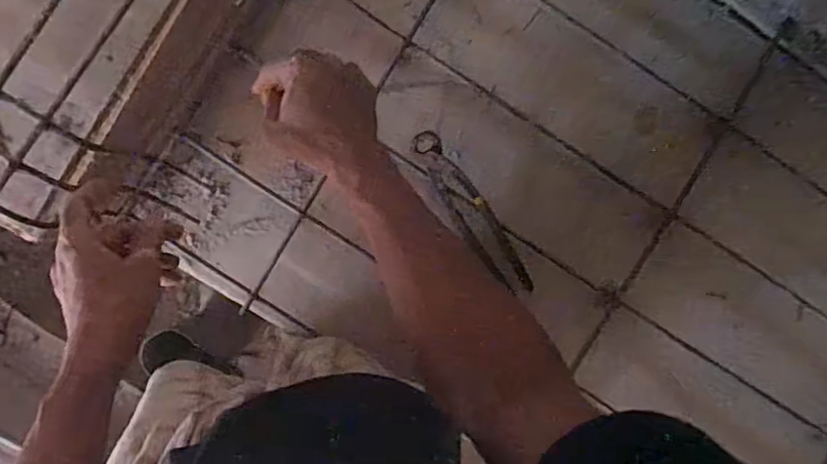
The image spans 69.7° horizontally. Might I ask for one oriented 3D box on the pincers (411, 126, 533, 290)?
[{"bbox_3d":[0.063,-0.018,0.640,0.040,0.029,0.207,-34,96,-2],"label":"pincers"}]

